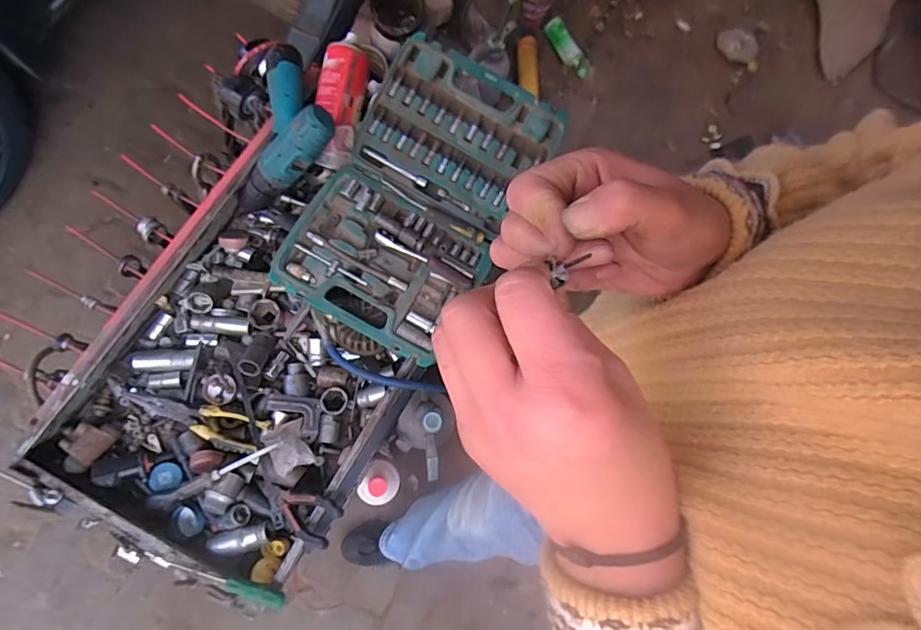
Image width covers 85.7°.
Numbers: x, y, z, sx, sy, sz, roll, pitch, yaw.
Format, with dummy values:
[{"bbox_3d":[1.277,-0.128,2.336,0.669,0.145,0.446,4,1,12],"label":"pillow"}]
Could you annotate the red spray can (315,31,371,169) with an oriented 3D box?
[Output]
[{"bbox_3d":[-0.167,-0.301,0.694,0.064,0.056,0.188,7,92,1],"label":"red spray can"}]

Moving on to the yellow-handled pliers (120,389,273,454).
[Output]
[{"bbox_3d":[-0.345,0.134,0.635,0.196,0.021,0.047,15,76,-2],"label":"yellow-handled pliers"}]

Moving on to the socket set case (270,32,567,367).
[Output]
[{"bbox_3d":[-0.056,-0.153,0.657,0.248,0.099,0.373,30,76,1],"label":"socket set case"}]

